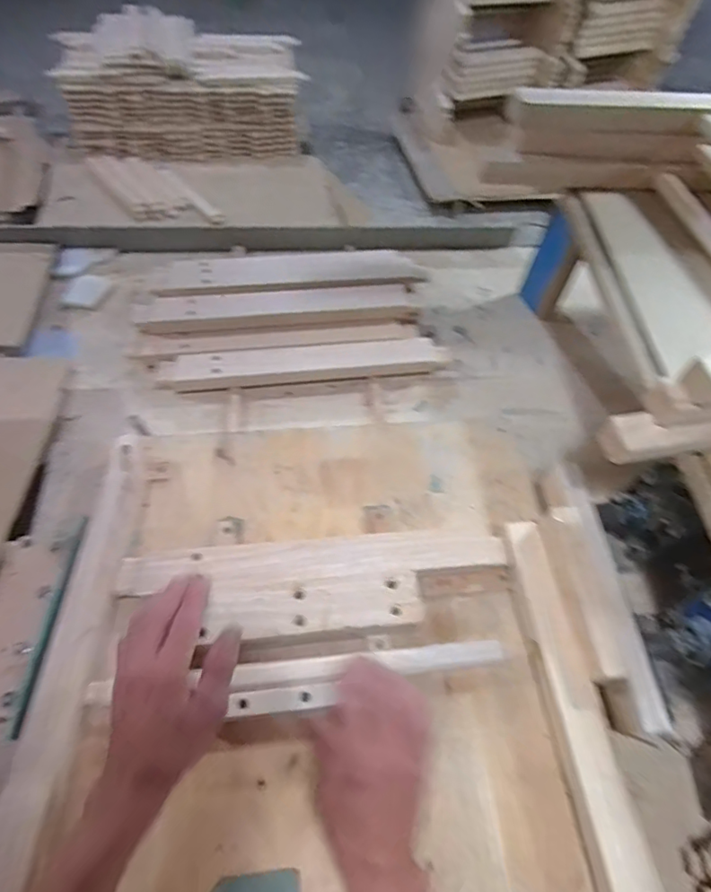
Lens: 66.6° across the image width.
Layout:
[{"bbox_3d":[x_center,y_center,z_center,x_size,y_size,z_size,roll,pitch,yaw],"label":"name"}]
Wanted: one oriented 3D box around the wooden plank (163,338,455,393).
[{"bbox_3d":[-0.073,-0.126,0.818,0.434,0.043,0.047,-5,59,-9],"label":"wooden plank"}]

